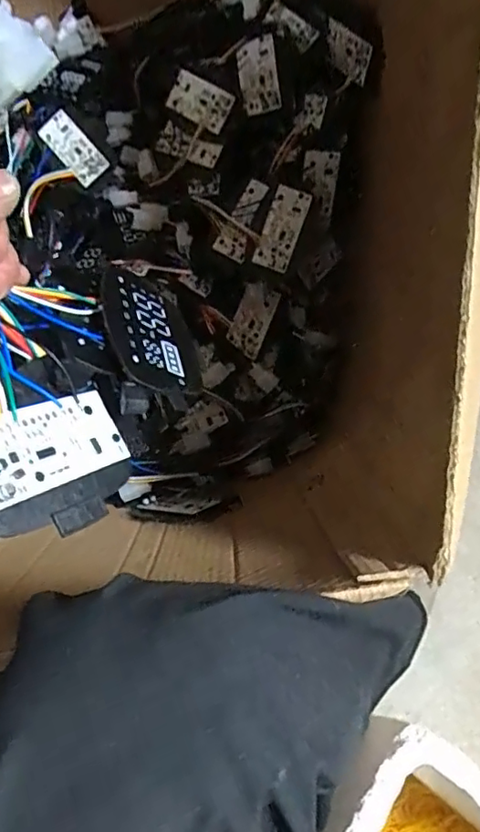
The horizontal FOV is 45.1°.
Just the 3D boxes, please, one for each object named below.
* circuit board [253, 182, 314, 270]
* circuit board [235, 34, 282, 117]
[{"bbox_3d":[0.042,-0.187,0.579,0.036,0.006,0.084,21,89,-4],"label":"circuit board"},{"bbox_3d":[0.018,-0.342,0.579,0.038,0.009,0.078,-4,84,-1],"label":"circuit board"}]

